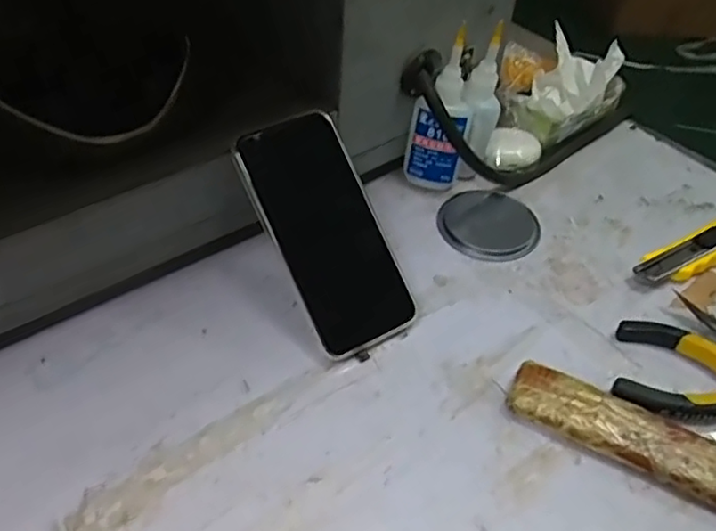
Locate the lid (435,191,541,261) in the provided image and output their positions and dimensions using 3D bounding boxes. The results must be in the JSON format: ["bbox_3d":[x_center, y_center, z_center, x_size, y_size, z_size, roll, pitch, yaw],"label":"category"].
[{"bbox_3d":[0.108,-0.037,0.529,0.081,0.006,0.081,2,45,-2],"label":"lid"}]

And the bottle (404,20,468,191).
[{"bbox_3d":[0.066,-0.120,0.522,0.044,0.130,0.031,13,46,9],"label":"bottle"}]

